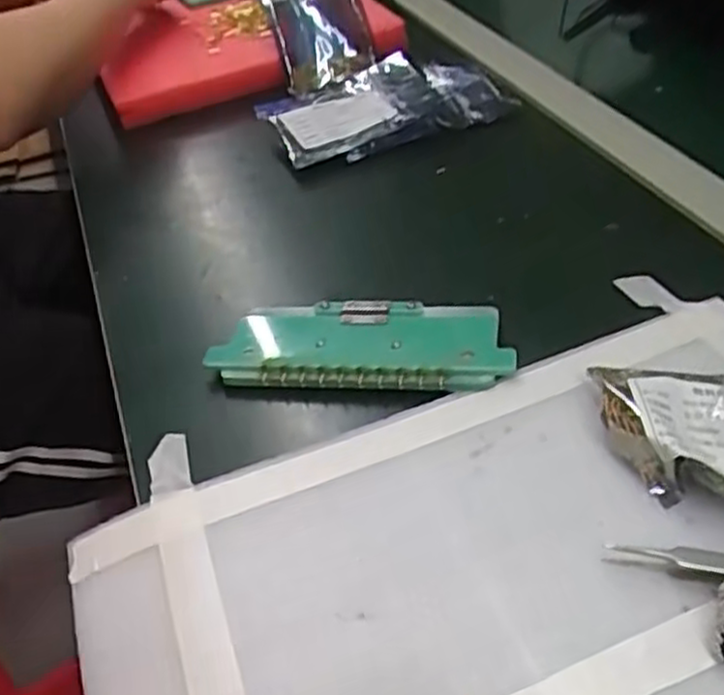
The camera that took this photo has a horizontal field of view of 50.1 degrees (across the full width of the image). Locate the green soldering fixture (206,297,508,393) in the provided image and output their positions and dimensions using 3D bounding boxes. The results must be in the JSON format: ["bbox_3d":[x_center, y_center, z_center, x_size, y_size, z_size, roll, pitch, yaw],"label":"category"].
[{"bbox_3d":[-0.001,-0.004,0.404,0.150,0.018,0.058,3,43,12],"label":"green soldering fixture"}]

